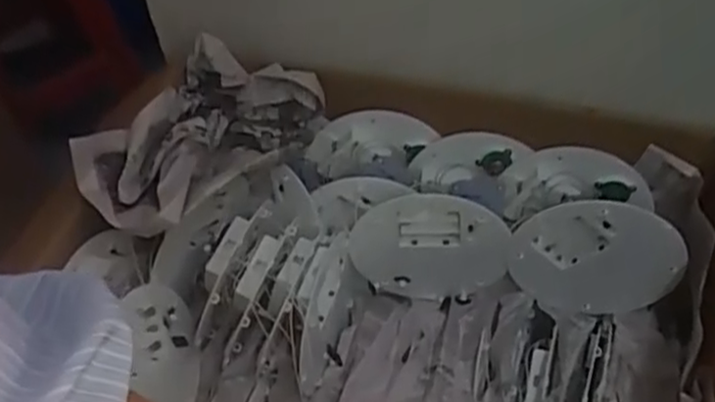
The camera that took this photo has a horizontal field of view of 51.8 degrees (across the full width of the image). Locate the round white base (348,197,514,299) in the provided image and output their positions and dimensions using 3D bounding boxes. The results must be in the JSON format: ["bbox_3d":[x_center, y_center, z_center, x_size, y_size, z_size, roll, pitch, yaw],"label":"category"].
[{"bbox_3d":[0.067,0.047,0.692,0.144,0.148,0.018,0,49,5],"label":"round white base"}]

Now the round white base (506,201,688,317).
[{"bbox_3d":[0.213,0.057,0.664,0.145,0.154,0.015,4,49,9],"label":"round white base"}]

